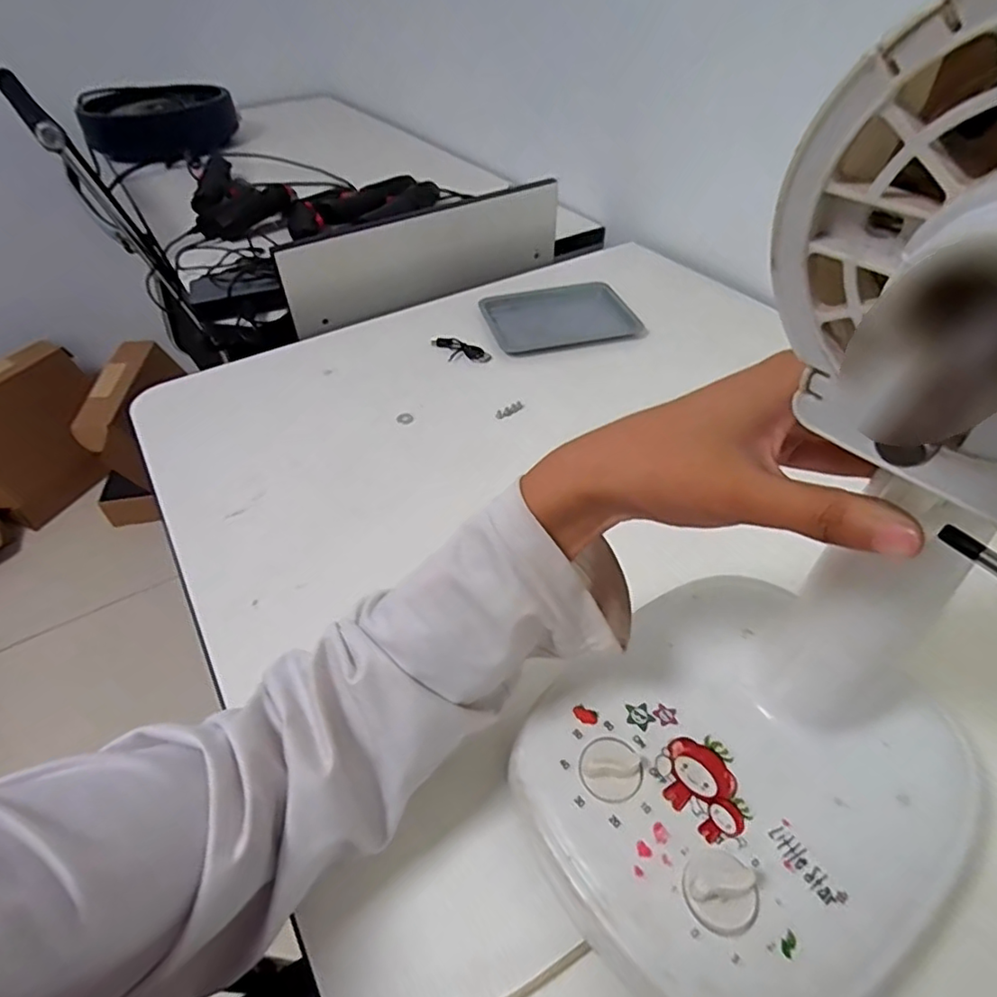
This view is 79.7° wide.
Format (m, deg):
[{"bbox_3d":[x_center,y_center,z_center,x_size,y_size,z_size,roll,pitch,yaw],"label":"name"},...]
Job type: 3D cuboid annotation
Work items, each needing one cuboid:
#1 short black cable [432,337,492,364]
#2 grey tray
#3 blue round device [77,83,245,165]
[{"bbox_3d":[-0.046,-0.163,0.664,0.071,0.013,0.029,20,50,21],"label":"short black cable"},{"bbox_3d":[0.074,-0.217,0.717,0.172,0.020,0.146,-14,46,-10],"label":"grey tray"},{"bbox_3d":[-0.715,-0.783,1.248,0.306,0.121,0.280,-24,49,-19],"label":"blue round device"}]

